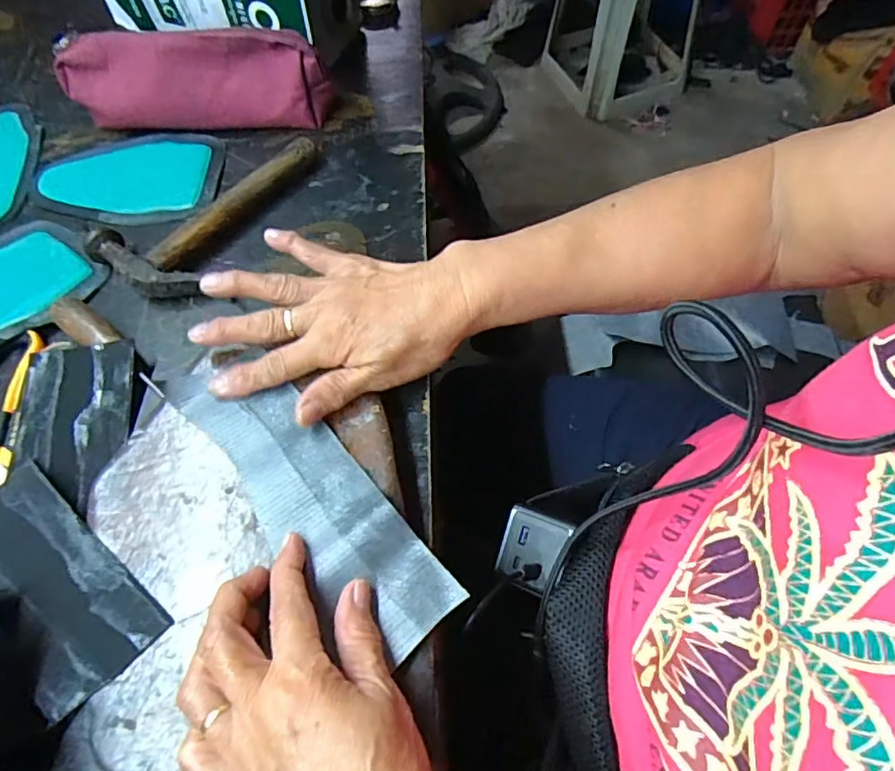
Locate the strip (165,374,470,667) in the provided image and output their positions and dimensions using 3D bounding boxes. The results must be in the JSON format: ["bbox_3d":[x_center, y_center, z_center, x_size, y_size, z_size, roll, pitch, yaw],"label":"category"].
[{"bbox_3d":[-0.081,0.057,0.316,0.063,0.010,0.211,-38,65,-15],"label":"strip"}]

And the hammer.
[{"bbox_3d":[-0.192,-0.147,0.445,0.093,0.022,0.180,24,65,13],"label":"hammer"}]

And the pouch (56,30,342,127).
[{"bbox_3d":[-0.219,-0.264,0.483,0.224,0.073,0.043,0,62,1],"label":"pouch"}]

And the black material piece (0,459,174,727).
[{"bbox_3d":[-0.218,0.102,0.297,0.143,0.004,0.062,36,68,19],"label":"black material piece"}]

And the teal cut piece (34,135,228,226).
[{"bbox_3d":[-0.281,-0.181,0.483,0.159,0.006,0.104,0,62,1],"label":"teal cut piece"}]

